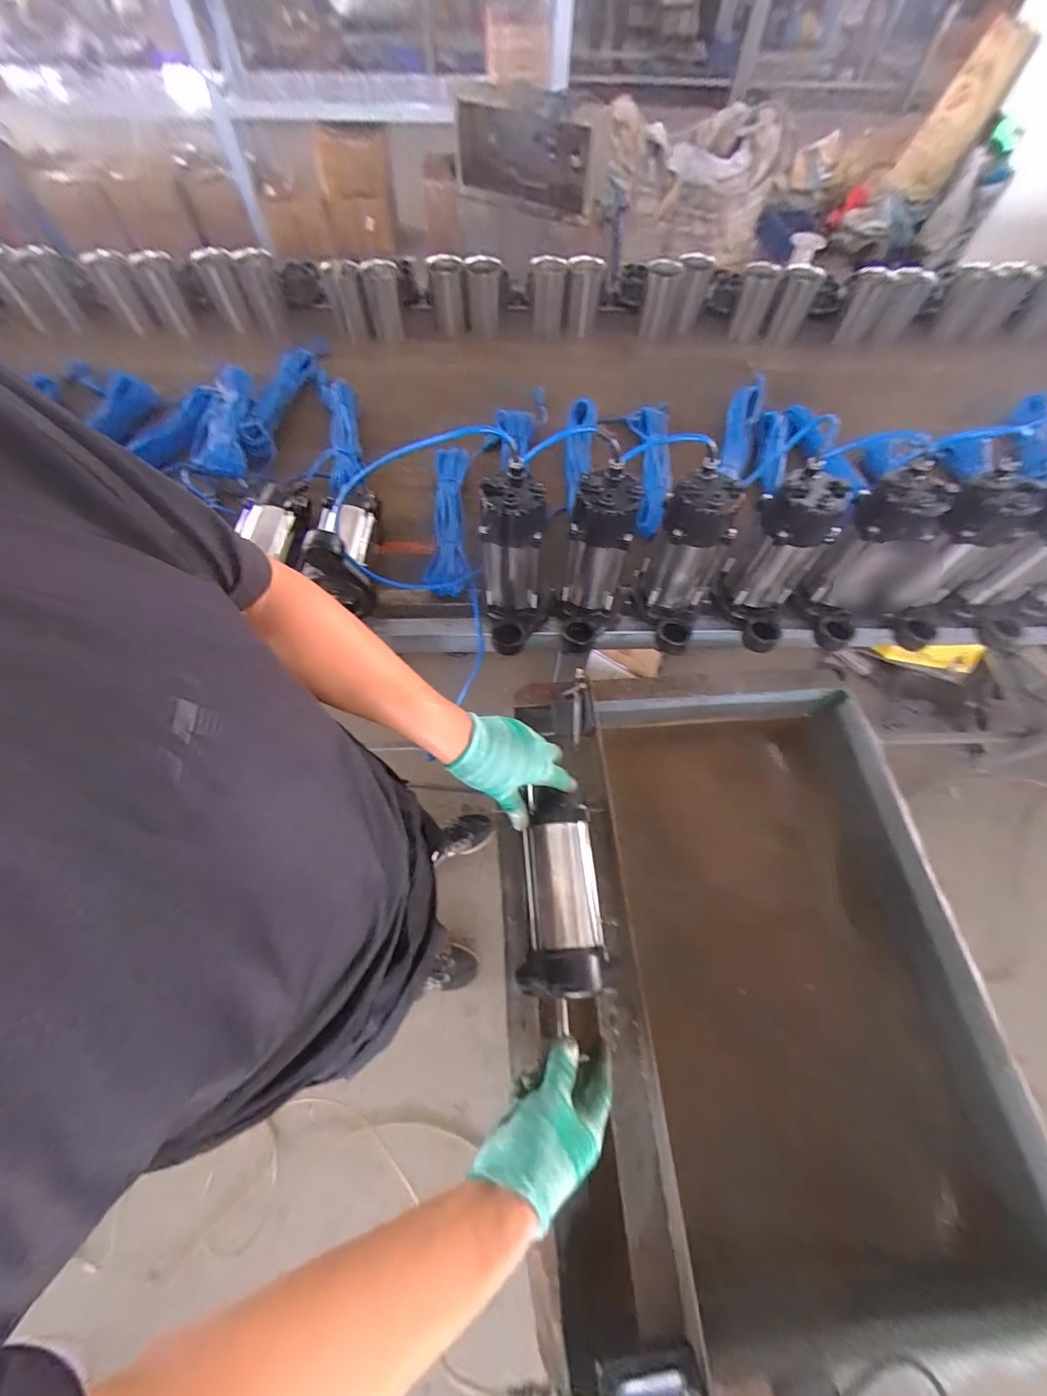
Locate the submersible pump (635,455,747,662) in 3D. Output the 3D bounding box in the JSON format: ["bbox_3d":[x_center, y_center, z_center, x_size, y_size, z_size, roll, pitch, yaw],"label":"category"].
[{"bbox_3d":[0.242,-0.195,0.687,0.109,0.231,0.148,16,64,6],"label":"submersible pump"}]

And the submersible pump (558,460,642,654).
[{"bbox_3d":[0.111,-0.189,0.690,0.099,0.250,0.159,7,63,2],"label":"submersible pump"}]

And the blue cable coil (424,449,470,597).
[{"bbox_3d":[-0.136,-0.333,0.847,0.077,0.062,0.340,-1,63,-2],"label":"blue cable coil"}]

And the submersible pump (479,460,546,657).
[{"bbox_3d":[-0.015,-0.190,0.684,0.092,0.243,0.163,5,63,1],"label":"submersible pump"}]

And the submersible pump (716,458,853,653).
[{"bbox_3d":[0.386,-0.199,0.690,0.109,0.225,0.144,17,64,7],"label":"submersible pump"}]

